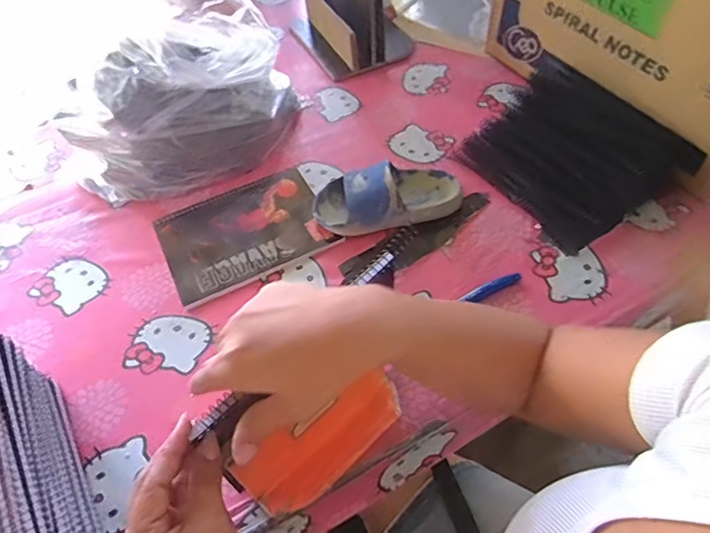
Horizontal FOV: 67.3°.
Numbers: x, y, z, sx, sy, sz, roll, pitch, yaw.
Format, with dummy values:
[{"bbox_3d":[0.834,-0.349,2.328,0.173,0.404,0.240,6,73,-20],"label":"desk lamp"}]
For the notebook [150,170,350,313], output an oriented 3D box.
[{"bbox_3d":[-0.135,-0.046,0.651,0.194,0.006,0.151,-25,57,-14],"label":"notebook"}]

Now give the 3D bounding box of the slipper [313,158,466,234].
[{"bbox_3d":[0.038,-0.091,0.636,0.173,0.063,0.091,-5,54,0],"label":"slipper"}]

